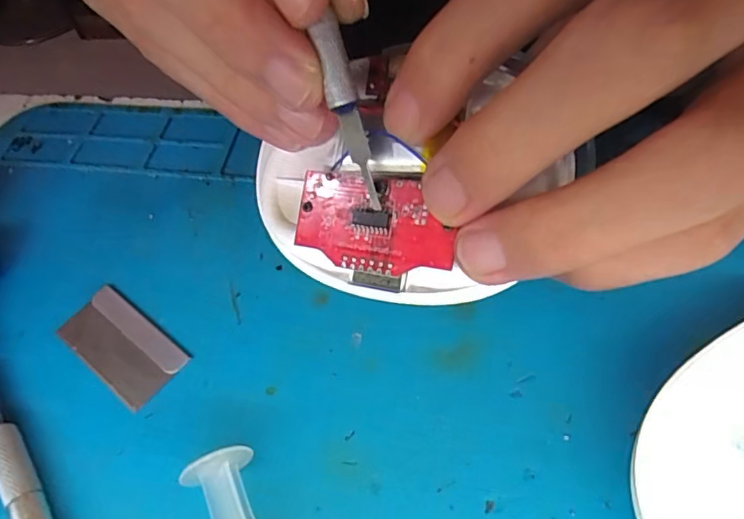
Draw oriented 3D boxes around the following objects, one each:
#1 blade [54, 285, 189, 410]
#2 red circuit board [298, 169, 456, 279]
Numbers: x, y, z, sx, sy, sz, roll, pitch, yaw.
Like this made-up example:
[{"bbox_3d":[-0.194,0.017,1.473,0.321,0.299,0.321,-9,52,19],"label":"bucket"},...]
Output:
[{"bbox_3d":[-0.069,0.023,0.148,0.038,0.004,0.018,33,65,24],"label":"blade"},{"bbox_3d":[0.000,-0.009,0.134,0.042,0.004,0.023,10,90,23],"label":"red circuit board"}]

